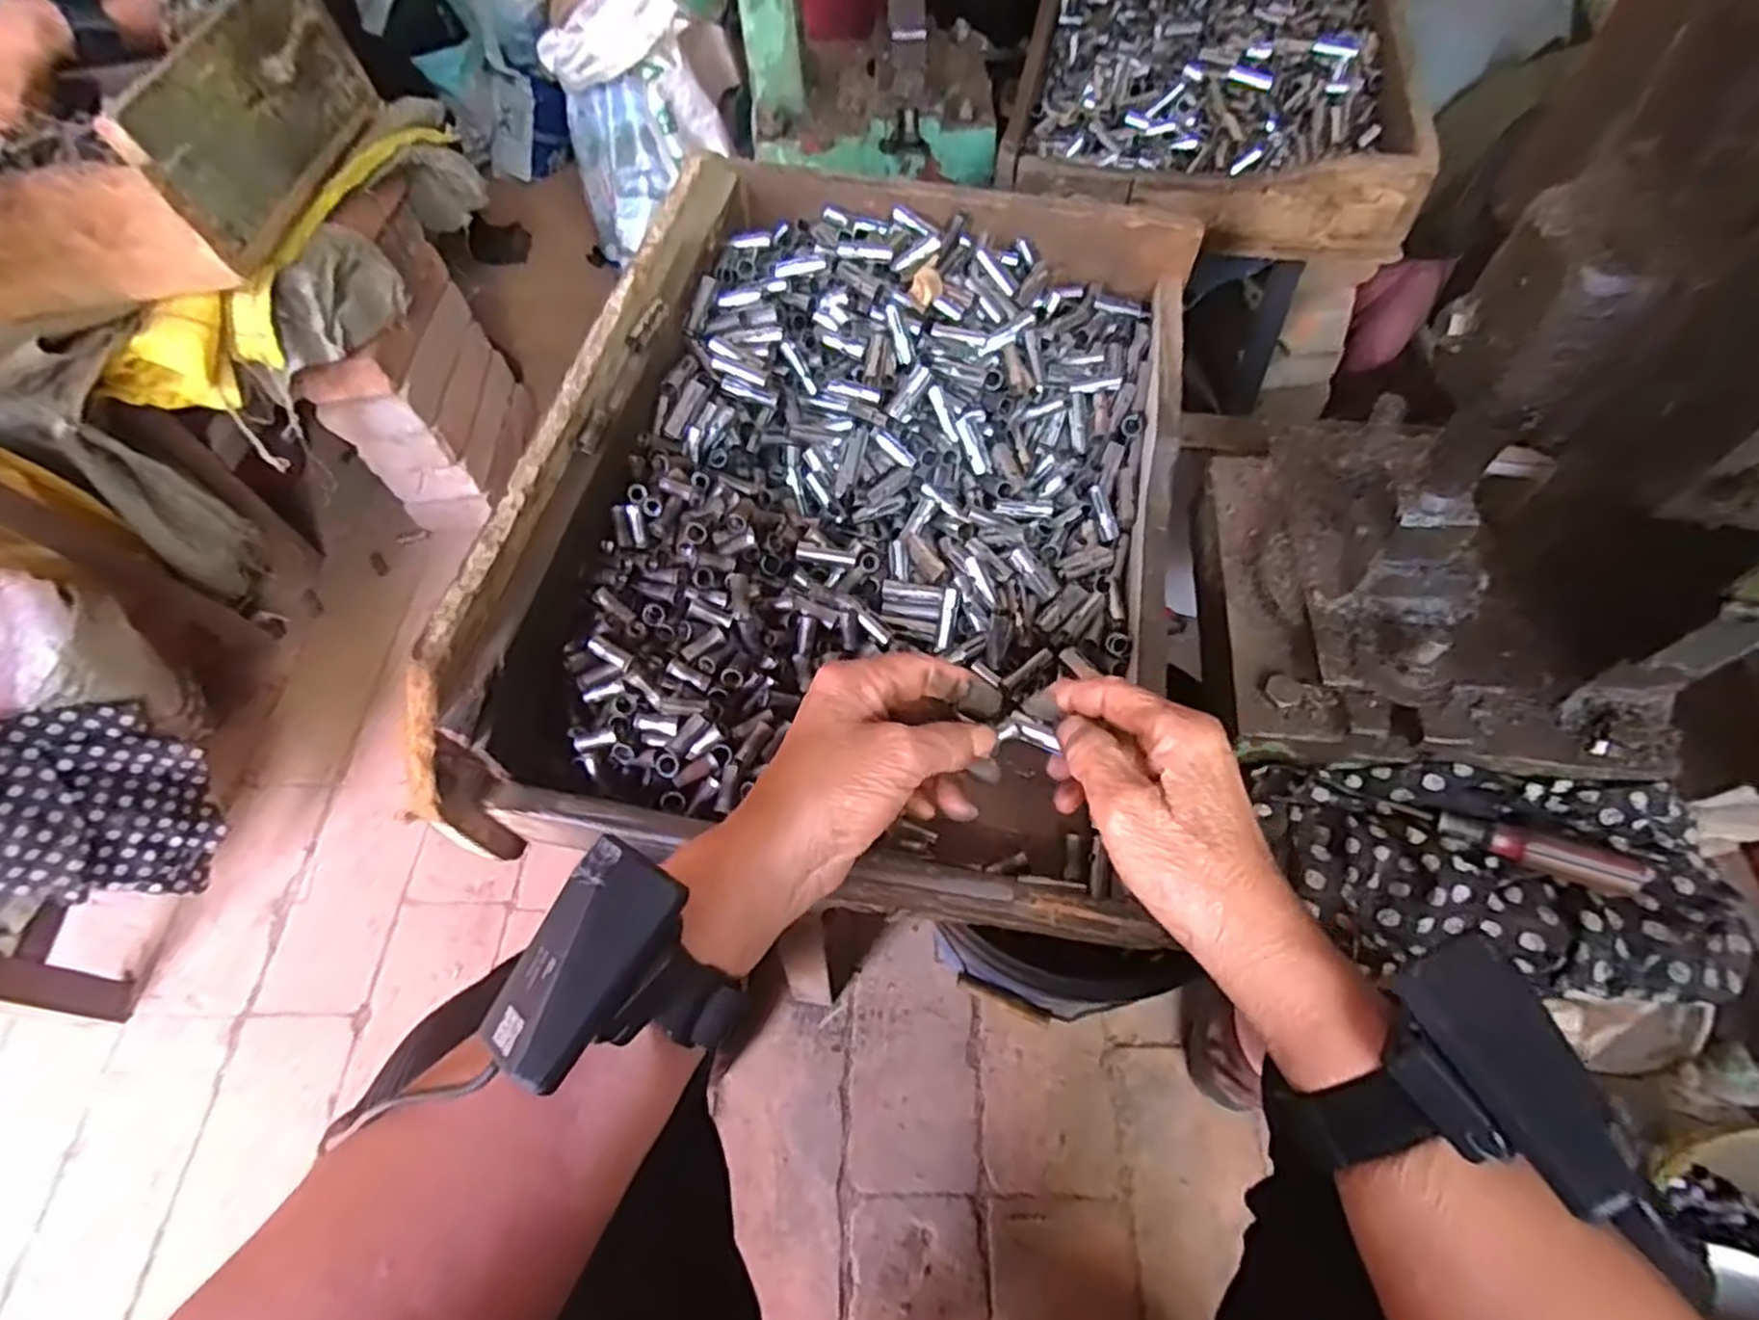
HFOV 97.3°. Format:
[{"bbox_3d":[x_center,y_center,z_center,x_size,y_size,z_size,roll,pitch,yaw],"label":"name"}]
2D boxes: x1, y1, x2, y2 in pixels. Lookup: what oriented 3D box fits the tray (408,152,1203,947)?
[{"bbox_3d":[0.004,-0.112,0.477,0.342,0.136,0.480,8,61,8],"label":"tray"}]

